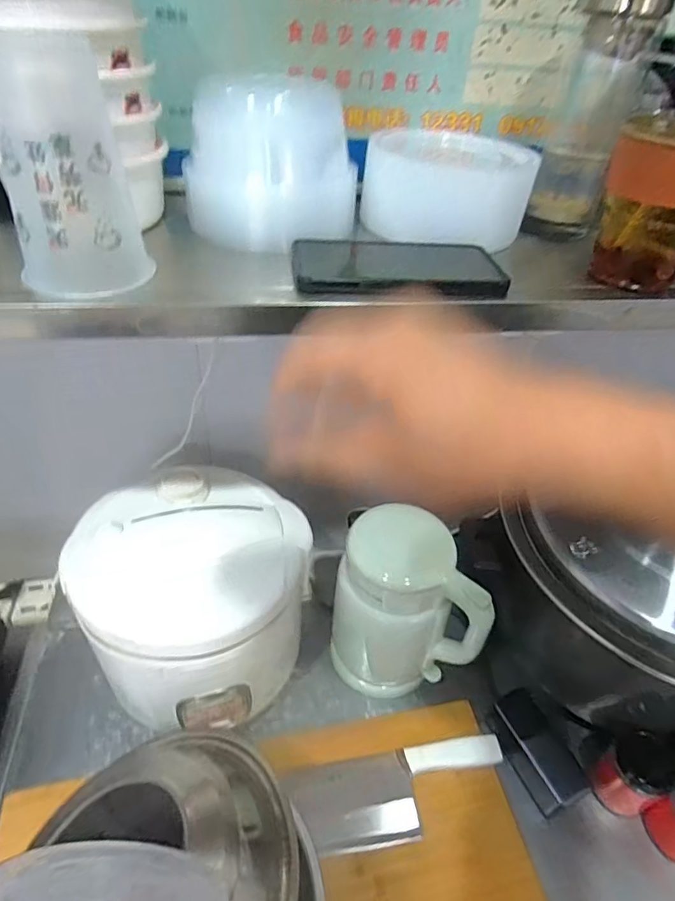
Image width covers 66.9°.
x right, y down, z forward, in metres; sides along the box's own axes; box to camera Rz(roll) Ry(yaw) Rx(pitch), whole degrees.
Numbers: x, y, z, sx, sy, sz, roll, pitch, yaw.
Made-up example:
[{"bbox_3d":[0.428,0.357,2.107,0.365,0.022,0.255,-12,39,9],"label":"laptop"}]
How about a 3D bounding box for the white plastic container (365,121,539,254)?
[{"bbox_3d":[0.108,-0.249,0.472,0.140,0.065,0.153,21,44,16],"label":"white plastic container"}]

